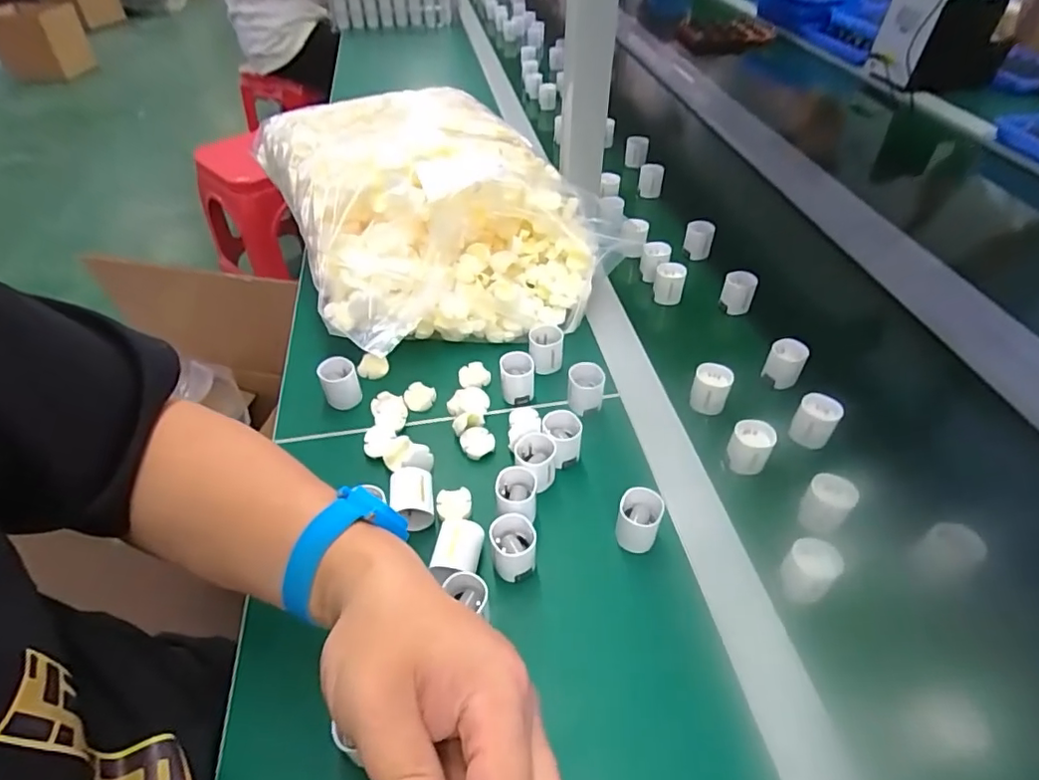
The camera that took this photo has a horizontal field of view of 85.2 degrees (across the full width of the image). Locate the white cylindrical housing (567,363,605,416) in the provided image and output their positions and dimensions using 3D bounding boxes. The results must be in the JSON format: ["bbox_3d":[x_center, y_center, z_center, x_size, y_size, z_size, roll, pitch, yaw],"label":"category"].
[{"bbox_3d":[0.055,0.001,0.474,0.029,0.037,0.029,0,48,0],"label":"white cylindrical housing"}]

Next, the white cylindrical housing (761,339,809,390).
[{"bbox_3d":[0.239,-0.024,0.509,0.030,0.036,0.030,0,48,0],"label":"white cylindrical housing"}]

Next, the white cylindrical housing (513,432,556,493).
[{"bbox_3d":[0.011,0.056,0.423,0.030,0.039,0.035,6,48,6],"label":"white cylindrical housing"}]

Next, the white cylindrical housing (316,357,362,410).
[{"bbox_3d":[-0.152,-0.005,0.479,0.029,0.039,0.024,-21,51,-18],"label":"white cylindrical housing"}]

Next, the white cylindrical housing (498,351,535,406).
[{"bbox_3d":[-0.002,-0.010,0.486,0.028,0.033,0.032,-3,48,-2],"label":"white cylindrical housing"}]

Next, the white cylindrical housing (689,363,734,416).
[{"bbox_3d":[0.164,-0.001,0.486,0.029,0.033,0.029,0,48,0],"label":"white cylindrical housing"}]

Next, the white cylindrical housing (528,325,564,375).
[{"bbox_3d":[0.024,-0.035,0.515,0.030,0.036,0.031,0,48,0],"label":"white cylindrical housing"}]

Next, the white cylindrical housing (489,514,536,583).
[{"bbox_3d":[-0.004,0.108,0.377,0.029,0.040,0.032,2,48,2],"label":"white cylindrical housing"}]

